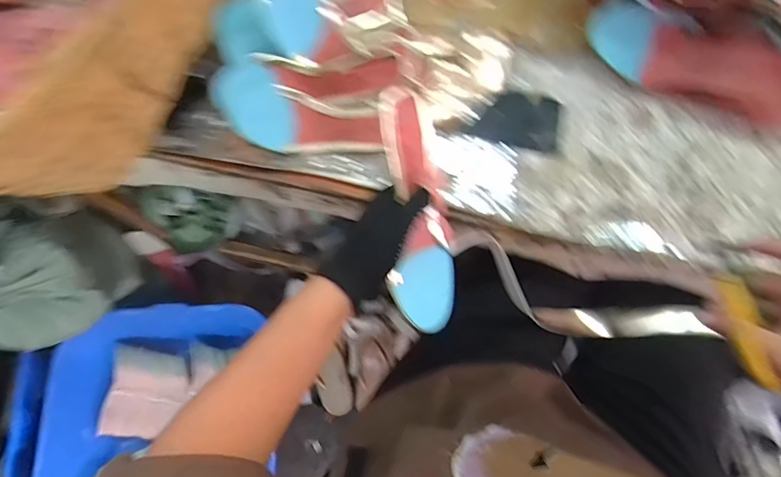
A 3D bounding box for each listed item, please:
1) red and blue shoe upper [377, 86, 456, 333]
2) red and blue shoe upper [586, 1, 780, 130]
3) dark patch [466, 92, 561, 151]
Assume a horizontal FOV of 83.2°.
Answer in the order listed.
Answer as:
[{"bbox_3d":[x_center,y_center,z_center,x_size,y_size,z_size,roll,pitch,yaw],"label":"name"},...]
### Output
[{"bbox_3d":[0.023,-0.024,0.389,0.060,0.059,0.205,-9,107,-1],"label":"red and blue shoe upper"},{"bbox_3d":[0.368,-0.177,0.476,0.306,0.060,0.076,22,76,8],"label":"red and blue shoe upper"},{"bbox_3d":[0.147,-0.140,0.516,0.094,0.009,0.067,13,75,5],"label":"dark patch"}]

